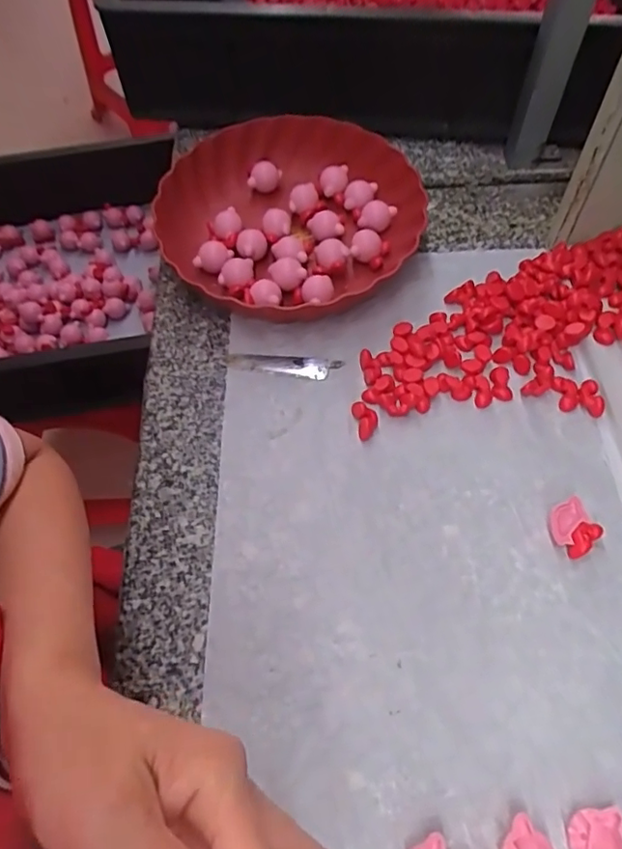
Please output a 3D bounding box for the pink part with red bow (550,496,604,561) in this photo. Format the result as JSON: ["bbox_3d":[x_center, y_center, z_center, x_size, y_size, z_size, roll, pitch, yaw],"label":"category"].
[{"bbox_3d":[0.184,0.075,0.398,0.034,0.015,0.035,-26,63,-12],"label":"pink part with red bow"}]

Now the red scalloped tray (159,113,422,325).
[{"bbox_3d":[-0.018,-0.192,0.528,0.237,0.062,0.228,-11,61,-4],"label":"red scalloped tray"}]

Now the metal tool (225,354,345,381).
[{"bbox_3d":[-0.023,-0.053,0.482,0.097,0.004,0.021,8,61,6],"label":"metal tool"}]

